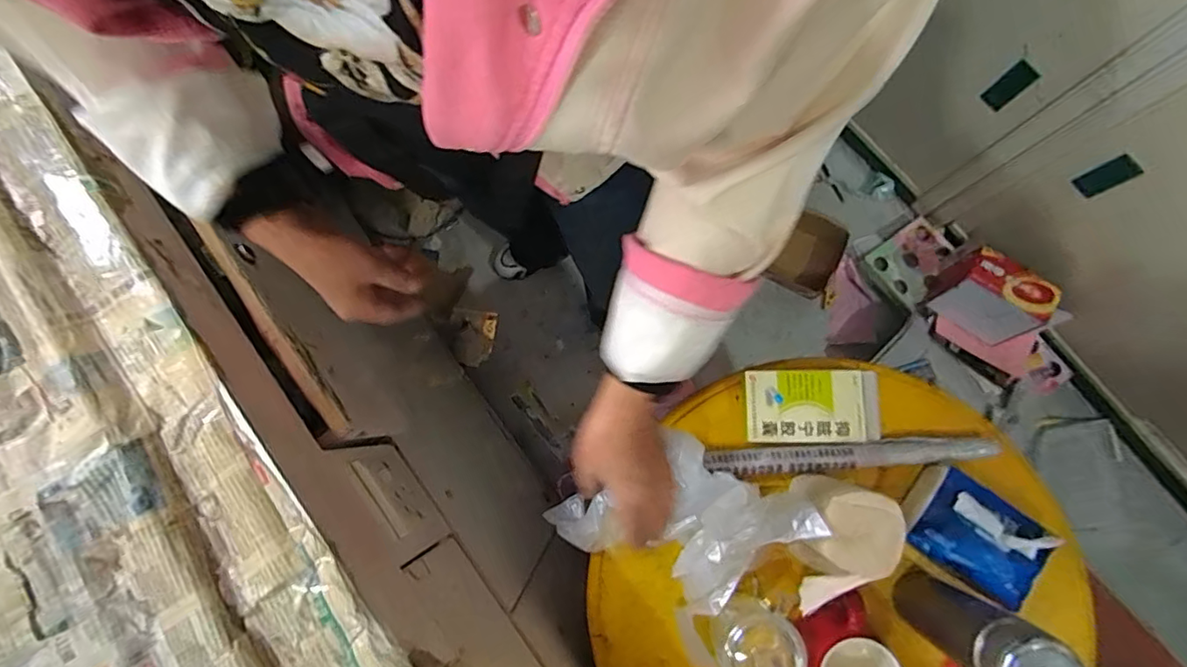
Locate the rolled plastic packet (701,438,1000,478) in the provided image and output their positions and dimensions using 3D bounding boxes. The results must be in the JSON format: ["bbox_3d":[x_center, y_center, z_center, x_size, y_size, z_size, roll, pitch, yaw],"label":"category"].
[{"bbox_3d":[0.310,0.149,0.653,0.347,0.034,0.037,-4,80,2],"label":"rolled plastic packet"}]

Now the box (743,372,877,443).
[{"bbox_3d":[0.271,0.090,0.667,0.161,0.022,0.087,0,80,3],"label":"box"}]

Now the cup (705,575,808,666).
[{"bbox_3d":[0.176,0.343,0.595,0.086,0.105,0.088,0,80,3],"label":"cup"}]

